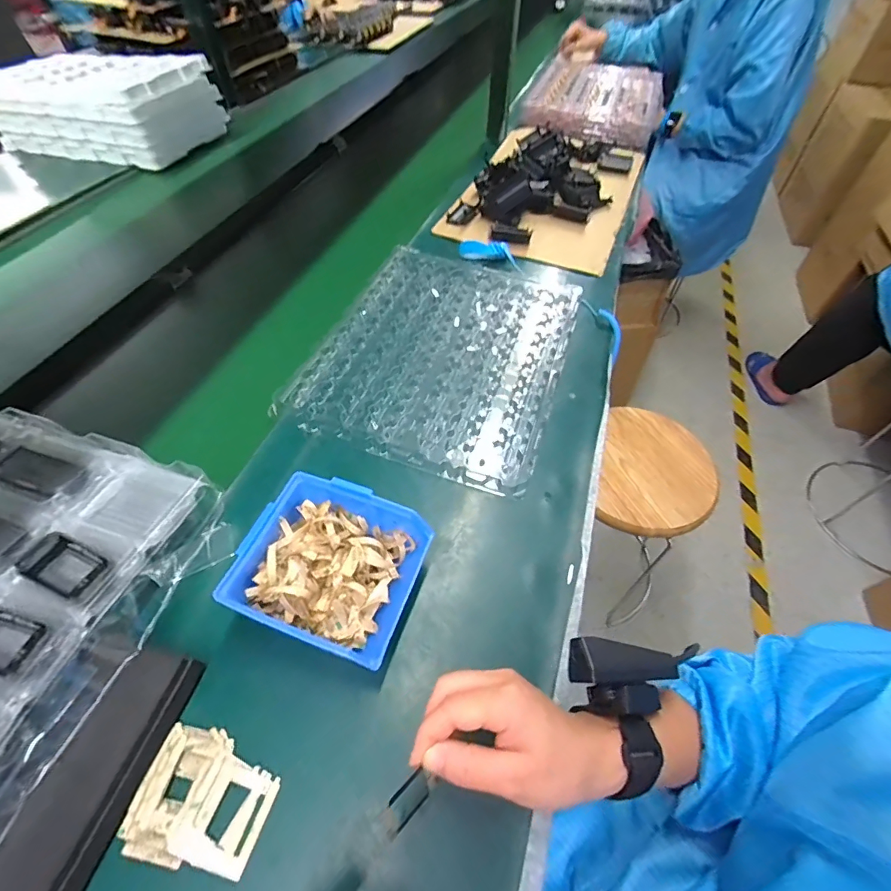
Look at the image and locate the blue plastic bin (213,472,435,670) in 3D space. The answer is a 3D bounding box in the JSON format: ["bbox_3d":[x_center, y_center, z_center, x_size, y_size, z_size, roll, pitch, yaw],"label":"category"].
[{"bbox_3d":[-0.093,0.101,0.377,0.135,0.061,0.129,19,55,9],"label":"blue plastic bin"}]

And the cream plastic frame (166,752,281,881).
[{"bbox_3d":[-0.149,0.249,0.303,0.053,0.004,0.056,22,53,2],"label":"cream plastic frame"}]

